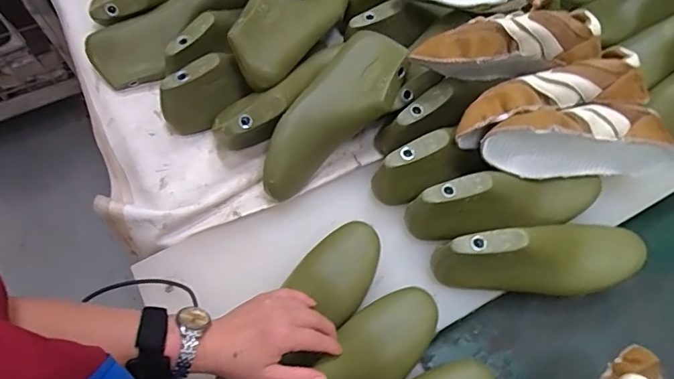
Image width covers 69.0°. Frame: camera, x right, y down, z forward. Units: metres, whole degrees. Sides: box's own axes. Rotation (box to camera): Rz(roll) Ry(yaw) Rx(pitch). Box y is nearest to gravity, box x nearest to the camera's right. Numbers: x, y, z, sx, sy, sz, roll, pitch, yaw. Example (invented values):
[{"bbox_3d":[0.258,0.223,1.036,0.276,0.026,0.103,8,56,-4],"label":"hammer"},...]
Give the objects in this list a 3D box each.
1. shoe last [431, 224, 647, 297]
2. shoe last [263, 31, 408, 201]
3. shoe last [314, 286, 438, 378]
[{"bbox_3d":[0.235,0.075,0.556,0.250,0.083,0.081,-7,64,-3],"label":"shoe last"},{"bbox_3d":[-0.004,-0.089,0.624,0.100,0.079,0.243,39,91,17],"label":"shoe last"},{"bbox_3d":[0.011,0.188,0.507,0.241,0.078,0.076,-30,67,-29],"label":"shoe last"}]

